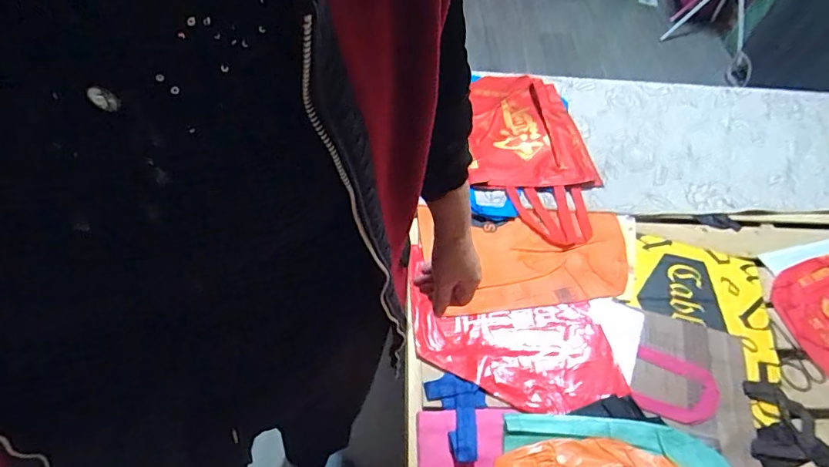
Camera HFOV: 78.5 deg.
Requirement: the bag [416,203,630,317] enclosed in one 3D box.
[{"bbox_3d":[0.252,0.054,1.117,0.455,0.029,0.264,-1,48,-6],"label":"bag"}]

